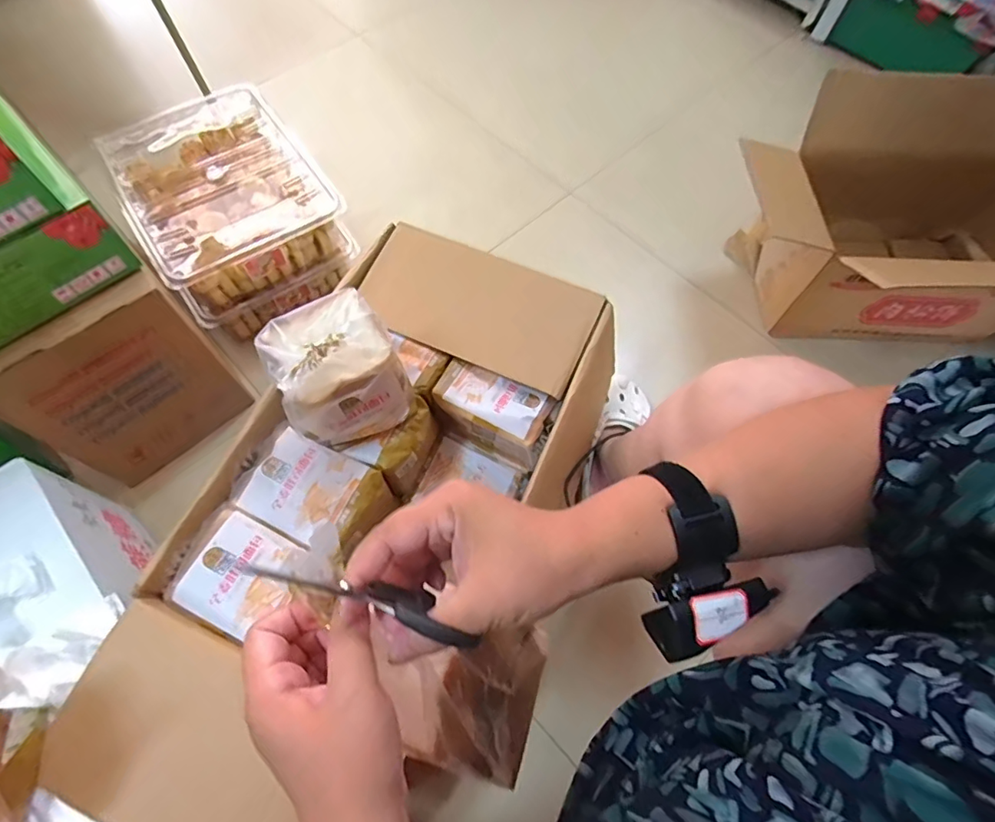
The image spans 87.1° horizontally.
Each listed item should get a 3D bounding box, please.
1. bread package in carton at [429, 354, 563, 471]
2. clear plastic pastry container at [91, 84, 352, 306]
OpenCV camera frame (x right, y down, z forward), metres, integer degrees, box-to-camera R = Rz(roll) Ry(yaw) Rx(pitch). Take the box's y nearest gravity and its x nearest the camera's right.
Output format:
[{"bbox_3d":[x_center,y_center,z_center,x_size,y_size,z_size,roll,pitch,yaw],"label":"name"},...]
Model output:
[{"bbox_3d":[-0.005,0.008,0.768,0.169,0.111,0.090,25,69,10],"label":"bread package in carton"},{"bbox_3d":[-0.489,-0.394,0.941,0.304,0.105,0.383,-33,71,-13],"label":"clear plastic pastry container"}]

